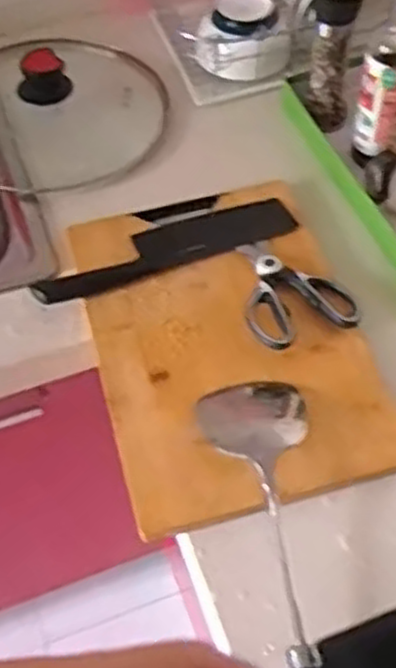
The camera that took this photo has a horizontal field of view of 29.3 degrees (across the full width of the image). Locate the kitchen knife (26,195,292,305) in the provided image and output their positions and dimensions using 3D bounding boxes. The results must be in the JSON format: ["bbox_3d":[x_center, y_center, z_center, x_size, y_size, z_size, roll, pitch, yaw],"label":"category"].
[{"bbox_3d":[-0.033,-0.095,0.823,0.292,0.010,0.065,-18,55,-11],"label":"kitchen knife"}]

